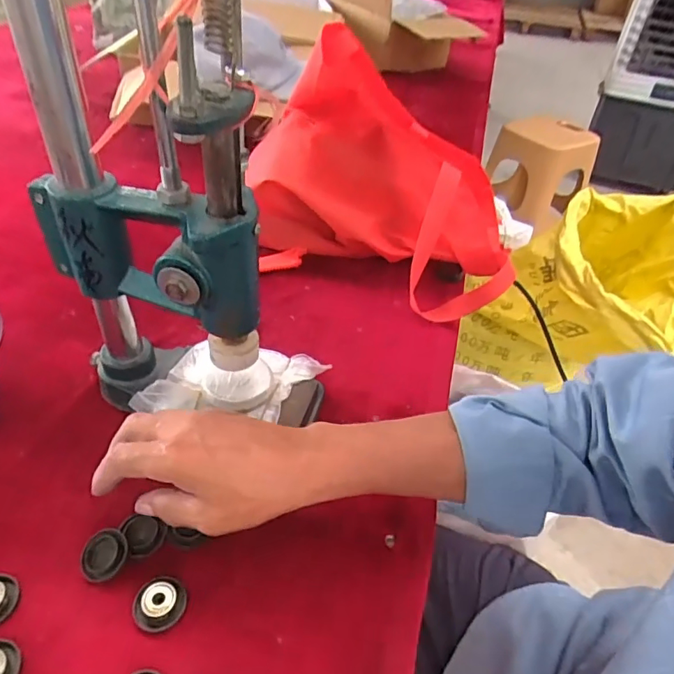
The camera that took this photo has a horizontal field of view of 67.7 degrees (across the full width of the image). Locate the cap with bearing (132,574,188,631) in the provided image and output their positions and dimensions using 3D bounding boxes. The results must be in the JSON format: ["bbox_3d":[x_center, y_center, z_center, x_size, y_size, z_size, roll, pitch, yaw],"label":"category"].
[{"bbox_3d":[-0.118,0.176,0.333,0.031,0.011,0.034,3,43,-3],"label":"cap with bearing"}]

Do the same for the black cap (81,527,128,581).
[{"bbox_3d":[-0.162,0.151,0.349,0.027,0.012,0.032,20,45,14],"label":"black cap"}]

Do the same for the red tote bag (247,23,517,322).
[{"bbox_3d":[0.049,-0.178,0.585,0.341,0.208,0.155,25,46,19],"label":"red tote bag"}]

